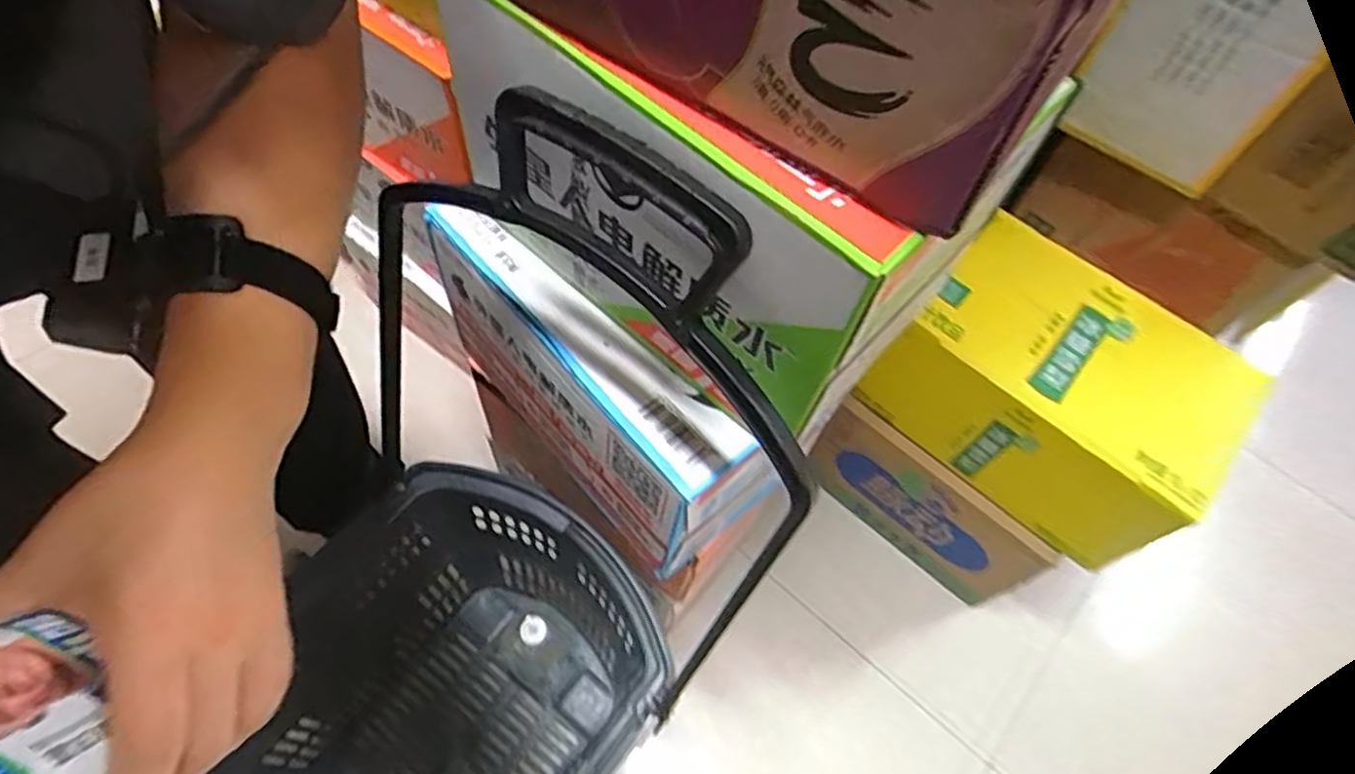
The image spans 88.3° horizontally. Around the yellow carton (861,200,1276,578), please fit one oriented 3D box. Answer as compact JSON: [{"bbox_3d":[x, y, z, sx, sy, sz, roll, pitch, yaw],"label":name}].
[{"bbox_3d":[0.479,0.001,0.898,0.356,0.219,0.249,39,66,16],"label":"yellow carton"}]

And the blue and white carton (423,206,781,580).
[{"bbox_3d":[-0.081,0.006,0.649,0.092,0.214,0.324,-36,69,-21],"label":"blue and white carton"}]

